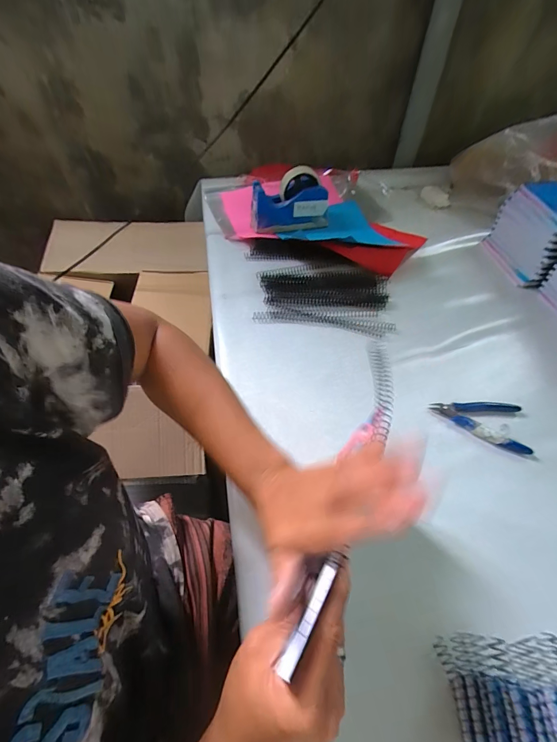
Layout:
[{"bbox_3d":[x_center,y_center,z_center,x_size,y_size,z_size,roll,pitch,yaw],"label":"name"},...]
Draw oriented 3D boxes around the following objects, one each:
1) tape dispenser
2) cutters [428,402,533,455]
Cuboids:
[{"bbox_3d":[0.025,-0.364,0.713,0.166,0.109,0.053,1,52,-1],"label":"tape dispenser"},{"bbox_3d":[0.269,0.064,0.445,0.118,0.008,0.070,14,53,9],"label":"cutters"}]

